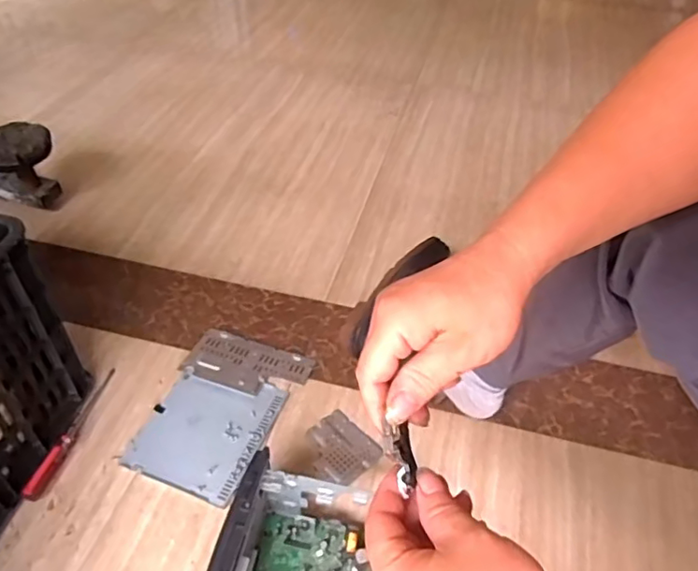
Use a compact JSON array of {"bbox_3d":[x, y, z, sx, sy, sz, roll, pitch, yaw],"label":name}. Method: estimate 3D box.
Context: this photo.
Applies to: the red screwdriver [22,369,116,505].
[{"bbox_3d":[-0.361,0.184,0.752,0.020,0.019,0.201,6,44,7],"label":"red screwdriver"}]

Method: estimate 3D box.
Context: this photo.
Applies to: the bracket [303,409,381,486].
[{"bbox_3d":[-0.012,0.209,0.746,0.078,0.007,0.093,-32,52,-28],"label":"bracket"}]

